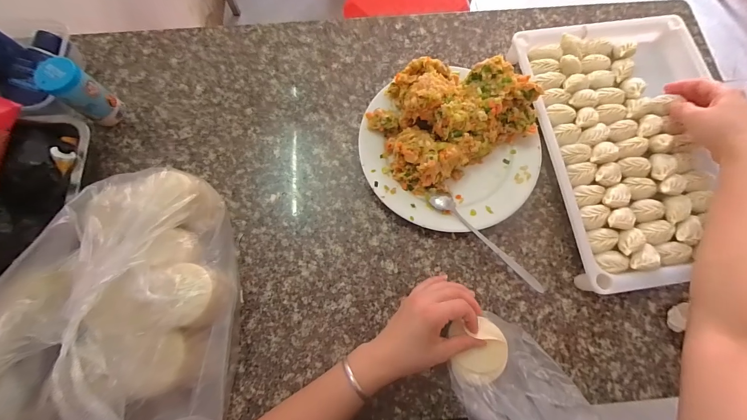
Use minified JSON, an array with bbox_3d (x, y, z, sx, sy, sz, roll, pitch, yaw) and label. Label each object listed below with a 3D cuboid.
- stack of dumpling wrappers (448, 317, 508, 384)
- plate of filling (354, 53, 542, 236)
[{"bbox_3d":[0.119,0.159,0.355,0.066,0.022,0.066,-4,74,-2],"label":"stack of dumpling wrappers"},{"bbox_3d":[0.106,-0.090,0.419,0.234,0.091,0.218,0,74,-1],"label":"plate of filling"}]

